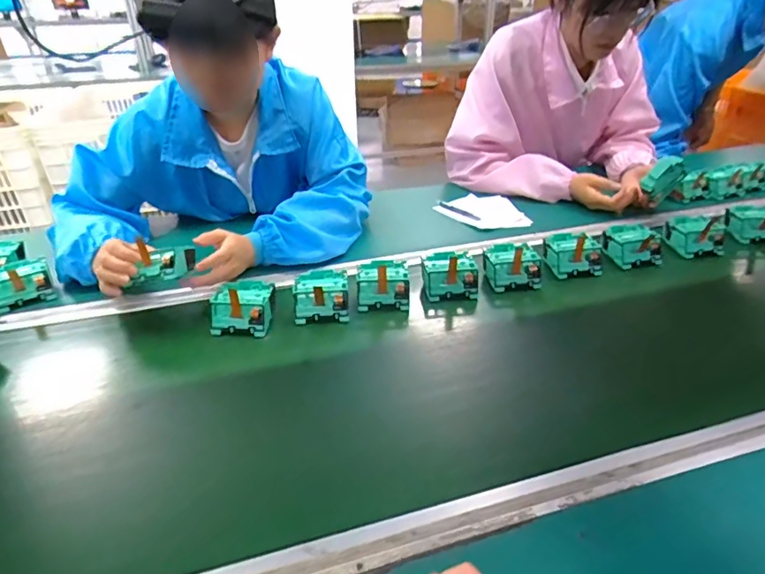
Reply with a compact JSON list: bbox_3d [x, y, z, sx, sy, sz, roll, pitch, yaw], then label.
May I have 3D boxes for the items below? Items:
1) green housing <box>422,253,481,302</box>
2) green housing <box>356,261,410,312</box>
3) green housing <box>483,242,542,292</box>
[{"bbox_3d":[0.098,-0.019,0.733,0.079,0.043,0.073,-4,30,-3],"label":"green housing"},{"bbox_3d":[0.000,-0.005,0.714,0.076,0.045,0.078,-1,30,0],"label":"green housing"},{"bbox_3d":[0.191,-0.034,0.752,0.080,0.050,0.075,-6,30,-8],"label":"green housing"}]

